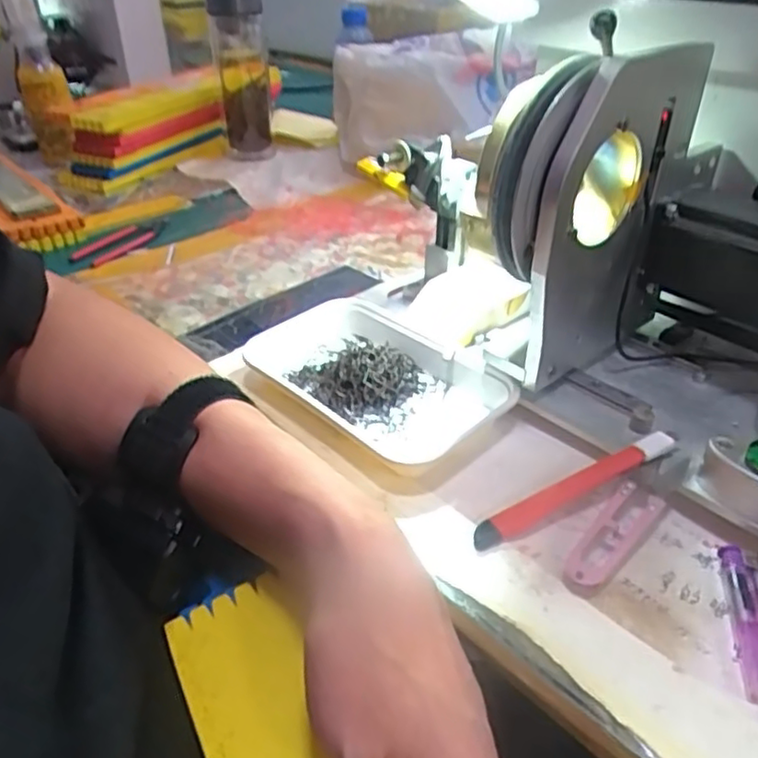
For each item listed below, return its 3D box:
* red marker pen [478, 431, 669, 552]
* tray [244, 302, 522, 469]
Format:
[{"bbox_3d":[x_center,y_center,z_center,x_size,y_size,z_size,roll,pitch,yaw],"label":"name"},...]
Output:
[{"bbox_3d":[0.103,0.061,0.352,0.120,0.014,0.015,-26,40,-9],"label":"red marker pen"},{"bbox_3d":[-0.002,-0.004,0.438,0.093,0.028,0.165,-30,45,-34],"label":"tray"}]

